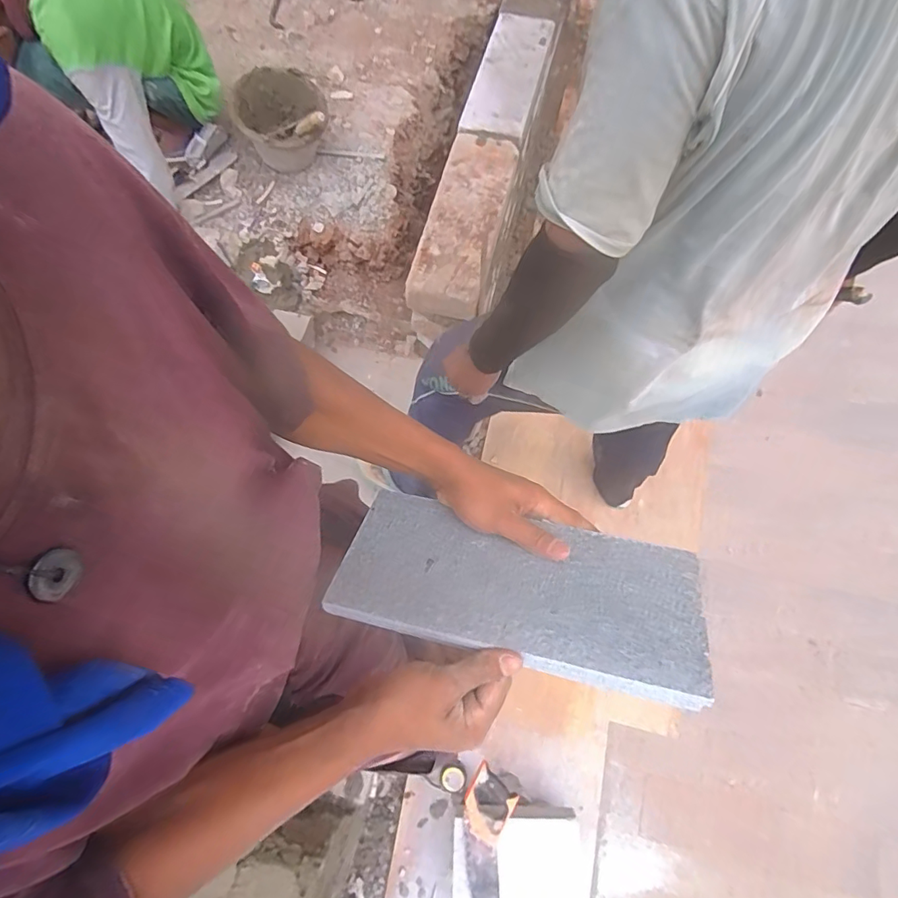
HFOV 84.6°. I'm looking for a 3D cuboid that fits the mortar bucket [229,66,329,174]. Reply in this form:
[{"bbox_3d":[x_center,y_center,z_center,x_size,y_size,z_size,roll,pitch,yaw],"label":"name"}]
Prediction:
[{"bbox_3d":[-0.481,-0.953,1.439,0.256,0.191,0.260,0,68,0],"label":"mortar bucket"}]

